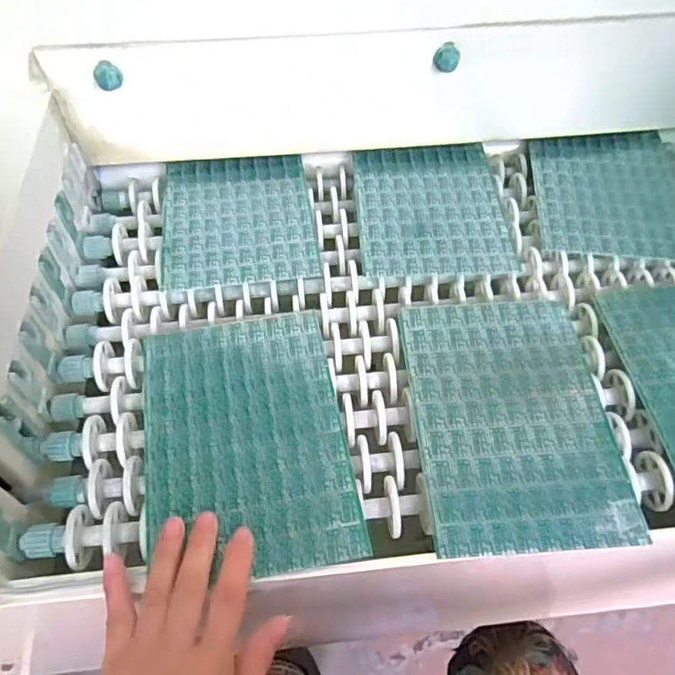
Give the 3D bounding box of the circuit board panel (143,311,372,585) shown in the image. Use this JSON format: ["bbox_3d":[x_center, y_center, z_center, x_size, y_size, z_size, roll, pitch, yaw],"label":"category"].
[{"bbox_3d":[-0.067,0.068,0.412,0.139,0.004,0.198,-9,55,-7],"label":"circuit board panel"}]

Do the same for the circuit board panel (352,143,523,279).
[{"bbox_3d":[0.090,-0.130,0.555,0.139,0.011,0.176,-2,55,-1],"label":"circuit board panel"}]

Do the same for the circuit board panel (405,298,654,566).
[{"bbox_3d":[0.127,0.054,0.421,0.138,0.004,0.198,-3,55,-2],"label":"circuit board panel"}]

